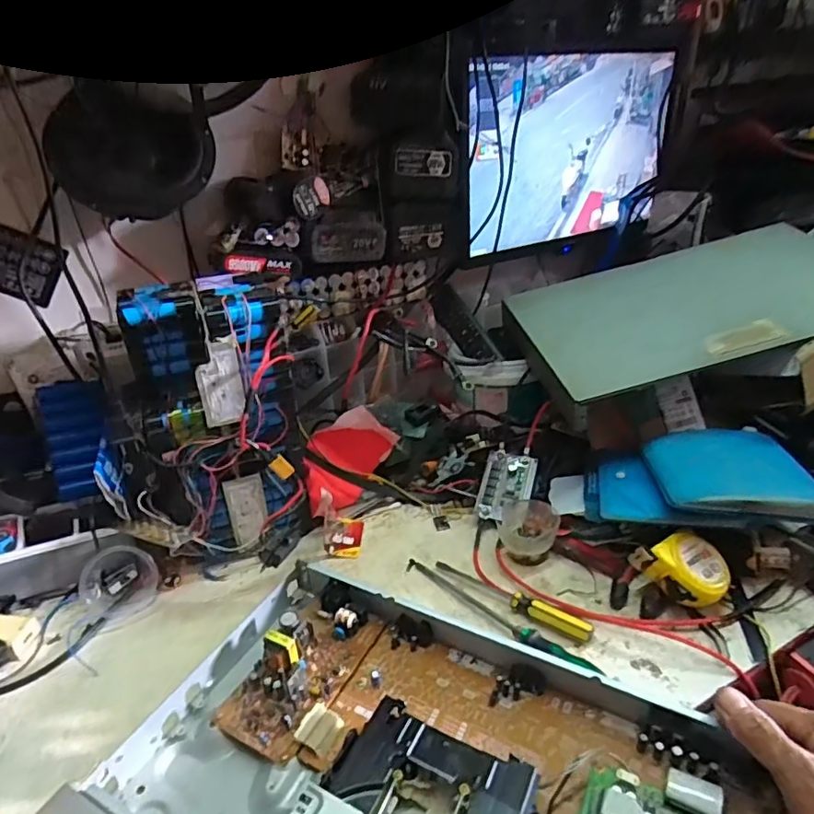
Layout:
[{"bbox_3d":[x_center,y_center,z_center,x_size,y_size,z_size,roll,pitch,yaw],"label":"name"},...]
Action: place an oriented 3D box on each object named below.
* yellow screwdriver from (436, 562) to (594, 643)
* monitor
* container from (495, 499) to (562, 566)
[{"bbox_3d":[0.101,0.188,0.562,0.169,0.018,0.023,17,33,36],"label":"yellow screwdriver"},{"bbox_3d":[0.262,-0.398,0.868,0.425,0.275,0.055,-20,30,-30],"label":"monitor"},{"bbox_3d":[0.134,0.137,0.626,0.062,0.038,0.070,-5,26,-3],"label":"container"}]

